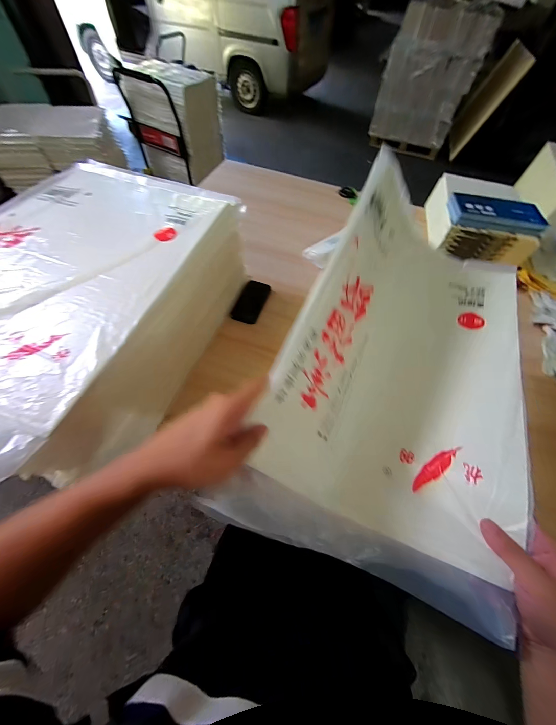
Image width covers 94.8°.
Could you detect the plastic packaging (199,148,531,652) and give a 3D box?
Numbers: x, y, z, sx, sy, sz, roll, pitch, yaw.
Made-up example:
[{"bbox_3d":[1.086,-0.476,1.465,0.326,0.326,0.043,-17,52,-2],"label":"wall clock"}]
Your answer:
[{"bbox_3d":[0.193,-0.017,0.375,0.308,0.192,0.552,22,60,9],"label":"plastic packaging"}]

